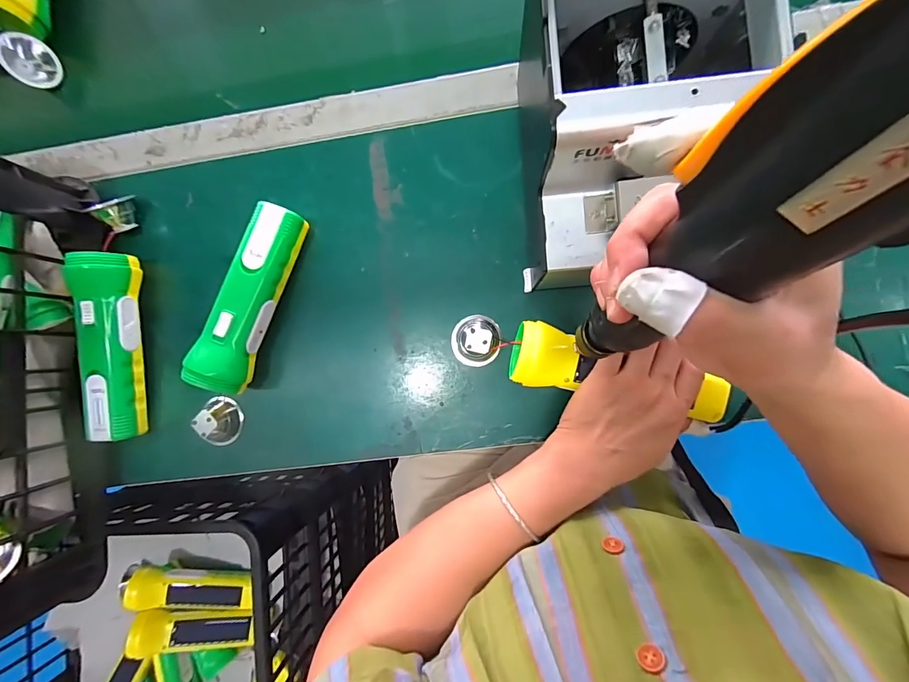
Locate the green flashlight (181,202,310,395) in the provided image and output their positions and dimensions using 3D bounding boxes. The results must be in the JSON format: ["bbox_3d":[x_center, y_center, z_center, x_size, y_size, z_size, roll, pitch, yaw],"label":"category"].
[{"bbox_3d":[-0.177,-0.037,0.346,0.041,0.055,0.163,19,92,6],"label":"green flashlight"}]

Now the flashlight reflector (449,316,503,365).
[{"bbox_3d":[0.018,0.000,0.338,0.042,0.031,0.044,-7,89,7],"label":"flashlight reflector"}]

